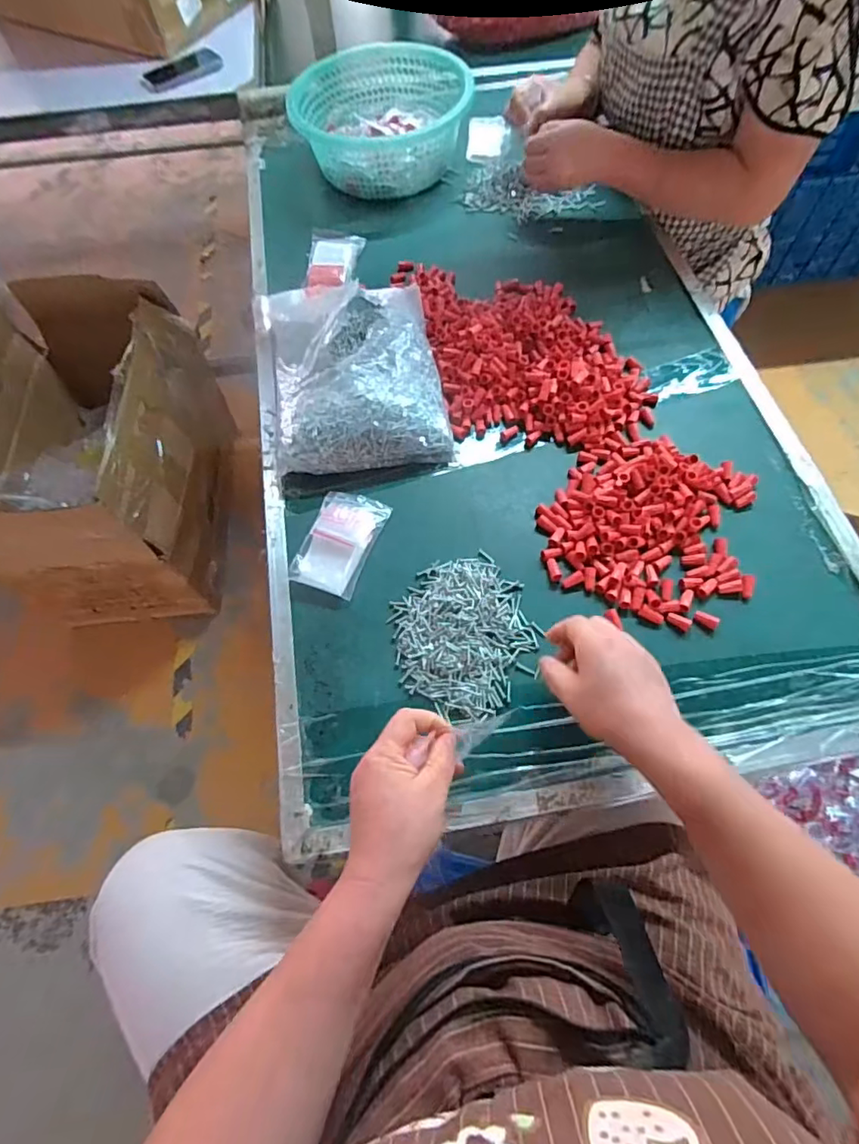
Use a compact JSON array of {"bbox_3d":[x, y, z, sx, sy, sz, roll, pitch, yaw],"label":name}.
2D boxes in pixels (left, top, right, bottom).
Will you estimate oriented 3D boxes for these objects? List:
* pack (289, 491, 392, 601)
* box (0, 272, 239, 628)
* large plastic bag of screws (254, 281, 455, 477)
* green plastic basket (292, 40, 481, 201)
[{"bbox_3d":[-0.095,-0.033,0.586,0.072,0.009,0.116,17,66,11],"label":"pack"},{"bbox_3d":[-0.755,-0.303,1.256,0.446,0.468,0.684,-8,64,-2],"label":"box"},{"bbox_3d":[-0.100,-0.266,0.666,0.204,0.077,0.315,-11,64,-2],"label":"large plastic bag of screws"},{"bbox_3d":[-0.070,-0.715,0.876,0.276,0.100,0.283,2,64,4],"label":"green plastic basket"}]

